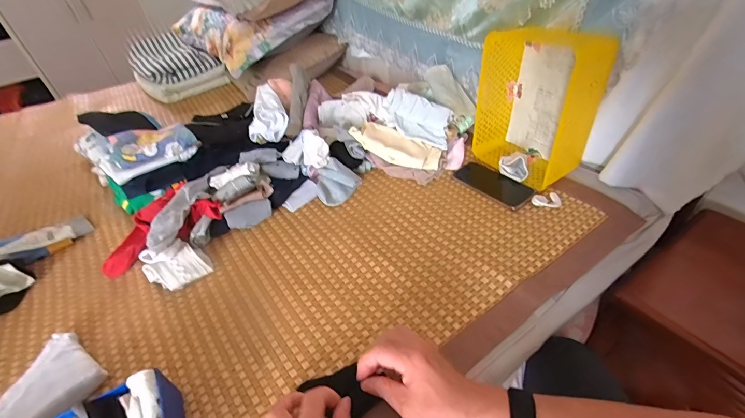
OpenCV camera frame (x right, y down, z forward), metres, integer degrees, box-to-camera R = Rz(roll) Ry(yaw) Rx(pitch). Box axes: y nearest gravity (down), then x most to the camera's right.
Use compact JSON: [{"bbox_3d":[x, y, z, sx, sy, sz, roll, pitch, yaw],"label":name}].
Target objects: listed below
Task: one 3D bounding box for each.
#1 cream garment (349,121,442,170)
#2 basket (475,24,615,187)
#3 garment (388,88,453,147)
[{"bbox_3d":[0.057,-0.147,0.813,0.209,0.043,0.076,23,48,9],"label":"cream garment"},{"bbox_3d":[0.325,-0.210,0.708,0.131,0.268,0.211,-21,43,-14],"label":"basket"},{"bbox_3d":[0.108,-0.218,0.816,0.166,0.098,0.027,23,9,9],"label":"garment"}]

